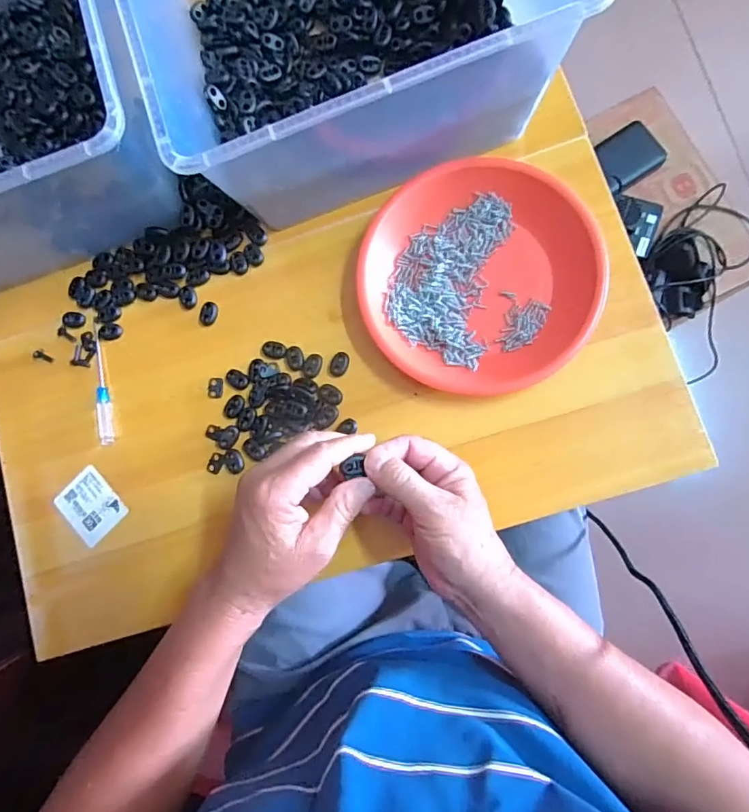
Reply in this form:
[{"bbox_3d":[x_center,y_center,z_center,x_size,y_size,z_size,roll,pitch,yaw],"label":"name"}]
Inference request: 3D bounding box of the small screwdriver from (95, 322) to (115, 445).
[{"bbox_3d":[-0.251,-0.021,0.449,0.012,0.009,0.114,-11,82,6],"label":"small screwdriver"}]

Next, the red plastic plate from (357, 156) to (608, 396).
[{"bbox_3d":[0.086,-0.107,0.405,0.190,0.029,0.183,-1,83,7],"label":"red plastic plate"}]

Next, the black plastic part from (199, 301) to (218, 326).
[{"bbox_3d":[-0.152,-0.085,0.445,0.015,0.008,0.022,24,87,9],"label":"black plastic part"}]

